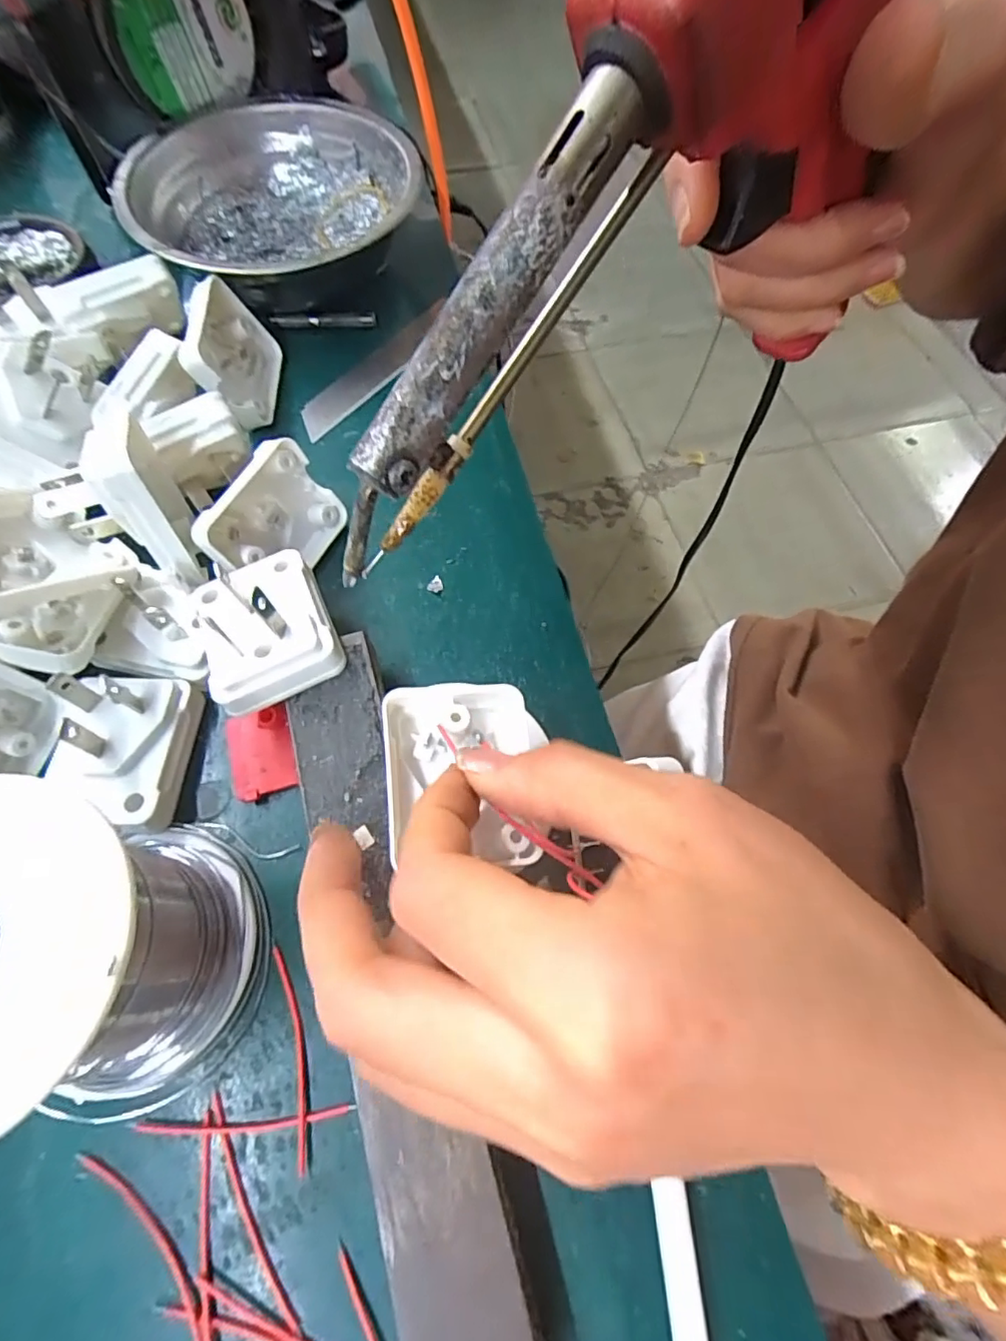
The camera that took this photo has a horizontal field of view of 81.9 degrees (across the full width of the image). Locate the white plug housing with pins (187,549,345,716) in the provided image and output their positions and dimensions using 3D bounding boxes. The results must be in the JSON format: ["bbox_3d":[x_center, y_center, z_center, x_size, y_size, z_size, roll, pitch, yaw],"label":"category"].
[{"bbox_3d":[-0.074,-0.015,0.178,0.038,0.020,0.049,-25,59,-11],"label":"white plug housing with pins"}]

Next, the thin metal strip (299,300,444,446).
[{"bbox_3d":[-0.055,-0.139,0.261,0.021,0.004,0.097,35,70,13],"label":"thin metal strip"}]

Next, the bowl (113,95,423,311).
[{"bbox_3d":[-0.101,-0.213,0.272,0.125,0.035,0.143,-34,72,-15],"label":"bowl"}]

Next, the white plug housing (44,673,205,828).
[{"bbox_3d":[-0.118,0.023,0.178,0.039,0.021,0.045,1,67,-1],"label":"white plug housing"}]

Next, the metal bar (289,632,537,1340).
[{"bbox_3d":[-0.028,0.080,0.155,0.027,0.022,0.181,-15,68,-8],"label":"metal bar"}]

